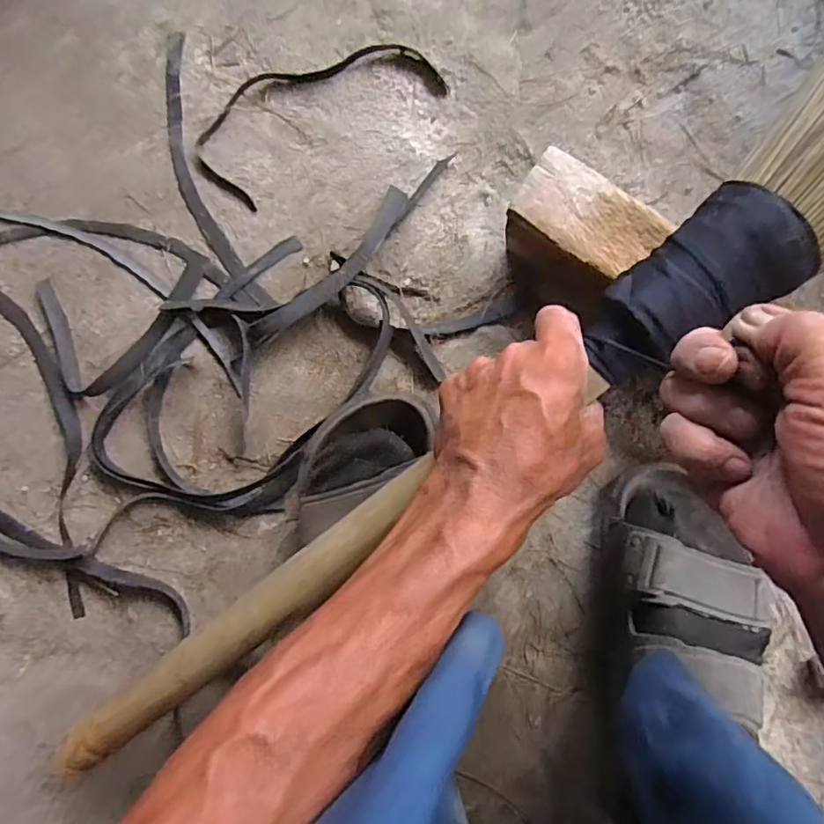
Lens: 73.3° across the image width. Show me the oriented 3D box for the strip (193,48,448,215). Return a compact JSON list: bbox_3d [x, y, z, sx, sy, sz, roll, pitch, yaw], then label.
[{"bbox_3d":[-0.086,-0.257,0.464,0.211,0.013,0.100,-28,90,8],"label":"strip"}]

